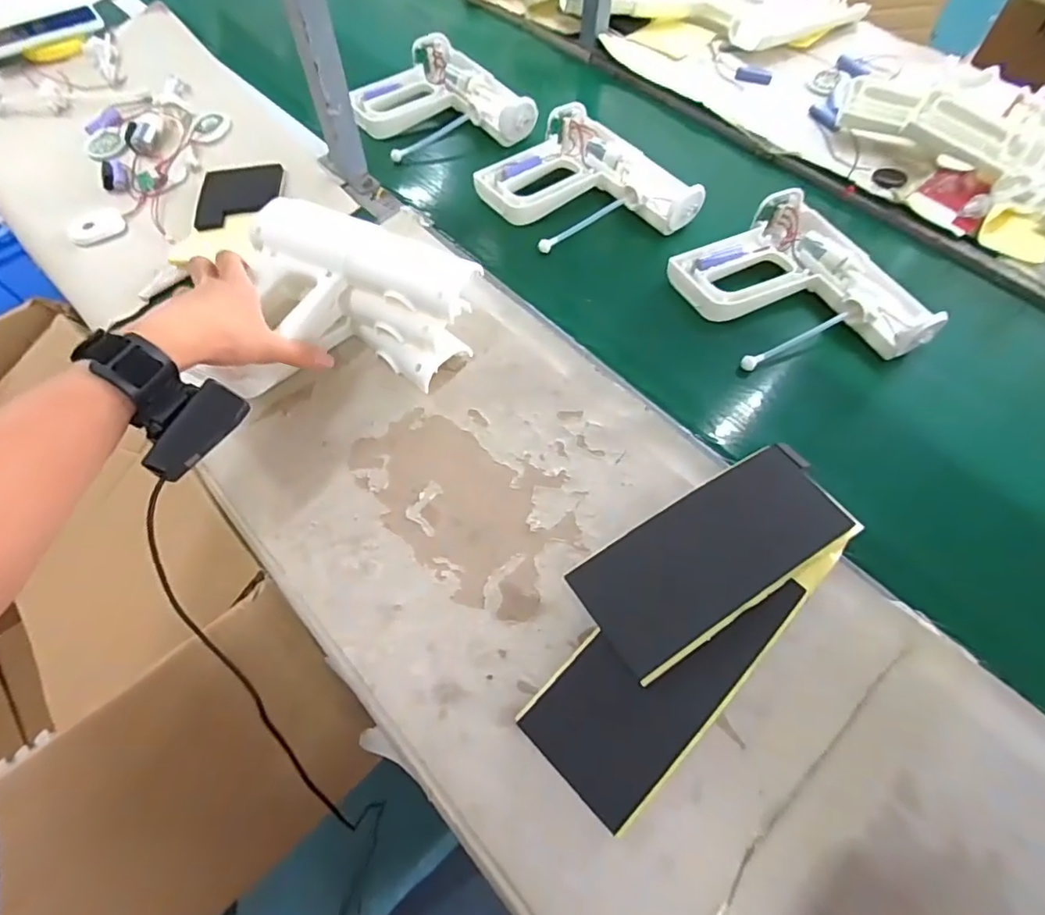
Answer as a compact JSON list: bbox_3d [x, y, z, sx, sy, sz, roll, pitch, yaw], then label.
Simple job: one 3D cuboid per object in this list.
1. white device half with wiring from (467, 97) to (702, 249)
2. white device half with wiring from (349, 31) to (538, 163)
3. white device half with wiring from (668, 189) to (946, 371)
[{"bbox_3d":[0.074,-0.314,0.639,0.180,0.037,0.214,-39,69,-17],"label":"white device half with wiring"},{"bbox_3d":[-0.114,-0.467,0.730,0.183,0.049,0.221,-34,67,-17],"label":"white device half with wiring"},{"bbox_3d":[0.278,-0.171,0.559,0.175,0.035,0.211,-24,64,-12],"label":"white device half with wiring"}]

